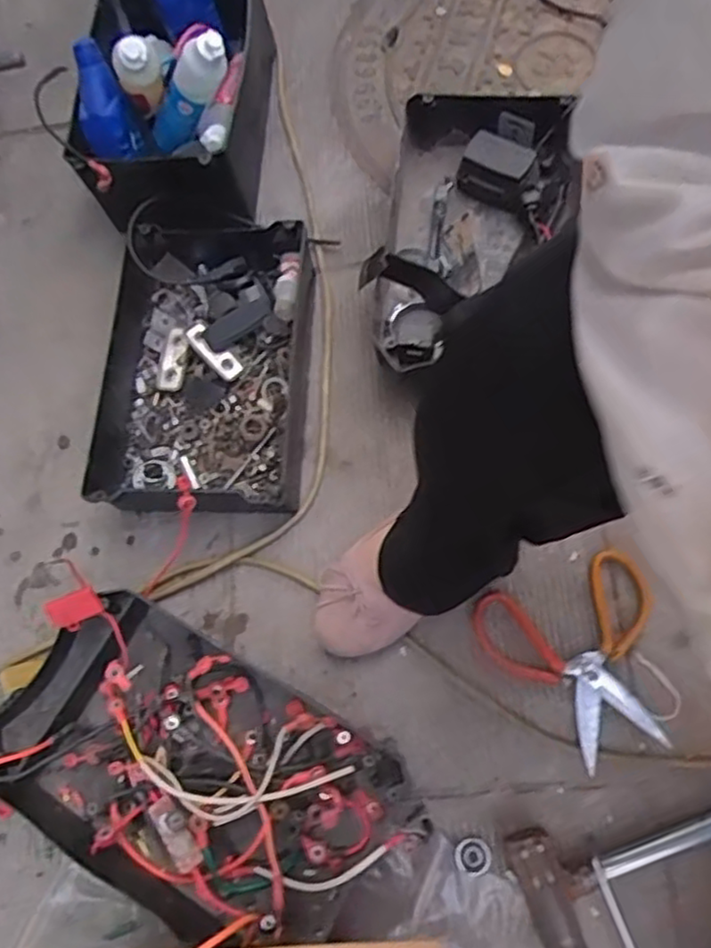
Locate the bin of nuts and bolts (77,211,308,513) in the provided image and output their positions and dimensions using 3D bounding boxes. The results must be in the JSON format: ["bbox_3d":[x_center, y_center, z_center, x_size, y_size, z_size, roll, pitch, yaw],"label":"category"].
[{"bbox_3d":[-0.177,-0.139,0.797,0.229,0.086,0.376,0,71,7],"label":"bin of nuts and bolts"}]

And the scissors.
[{"bbox_3d":[0.225,0.182,0.671,0.171,0.010,0.179,-21,69,-1],"label":"scissors"}]

